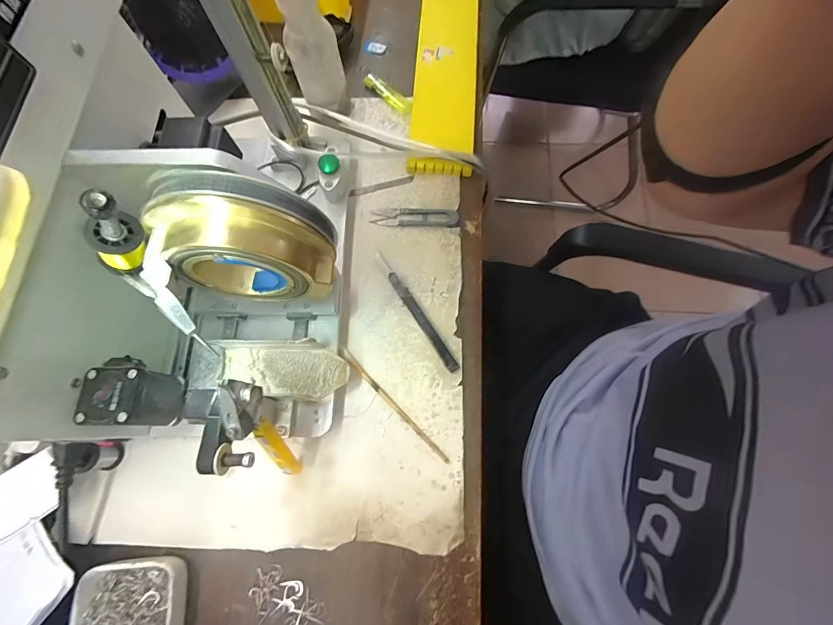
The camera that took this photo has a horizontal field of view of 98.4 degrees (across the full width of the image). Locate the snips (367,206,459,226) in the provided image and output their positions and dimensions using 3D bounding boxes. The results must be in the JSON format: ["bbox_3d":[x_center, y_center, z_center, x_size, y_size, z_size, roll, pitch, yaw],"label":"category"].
[{"bbox_3d":[-0.002,-0.114,0.423,0.101,0.009,0.025,1,71,0],"label":"snips"}]

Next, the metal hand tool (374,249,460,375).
[{"bbox_3d":[-0.002,-0.003,0.386,0.013,0.008,0.154,-31,74,-10],"label":"metal hand tool"}]

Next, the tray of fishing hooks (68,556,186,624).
[{"bbox_3d":[-0.239,0.252,0.298,0.096,0.027,0.080,-5,71,-2],"label":"tray of fishing hooks"}]

